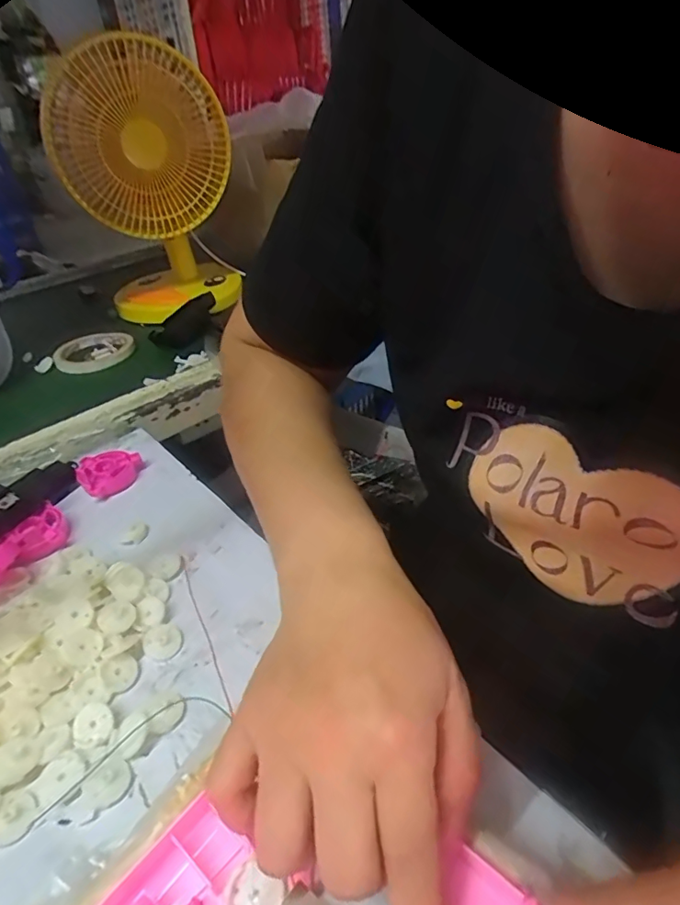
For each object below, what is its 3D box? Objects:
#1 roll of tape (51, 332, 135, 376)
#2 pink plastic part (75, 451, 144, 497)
[{"bbox_3d":[-0.327,-0.134,0.691,0.100,0.017,0.100,-3,36,2],"label":"roll of tape"},{"bbox_3d":[-0.208,0.016,0.475,0.053,0.021,0.049,-17,38,-16],"label":"pink plastic part"}]

